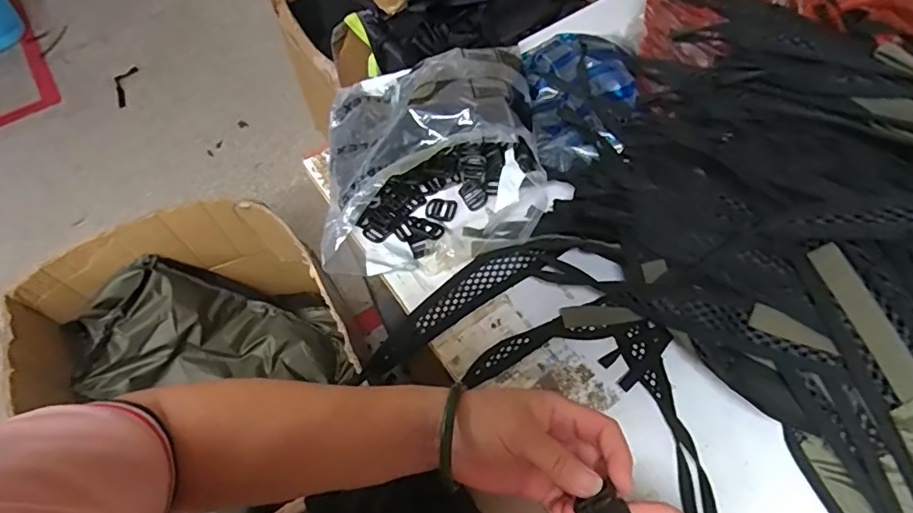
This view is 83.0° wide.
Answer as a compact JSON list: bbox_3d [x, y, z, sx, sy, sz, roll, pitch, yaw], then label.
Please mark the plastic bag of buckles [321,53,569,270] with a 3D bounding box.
[{"bbox_3d":[-0.029,-0.137,0.585,0.245,0.110,0.291,-9,59,-2],"label":"plastic bag of buckles"}]

